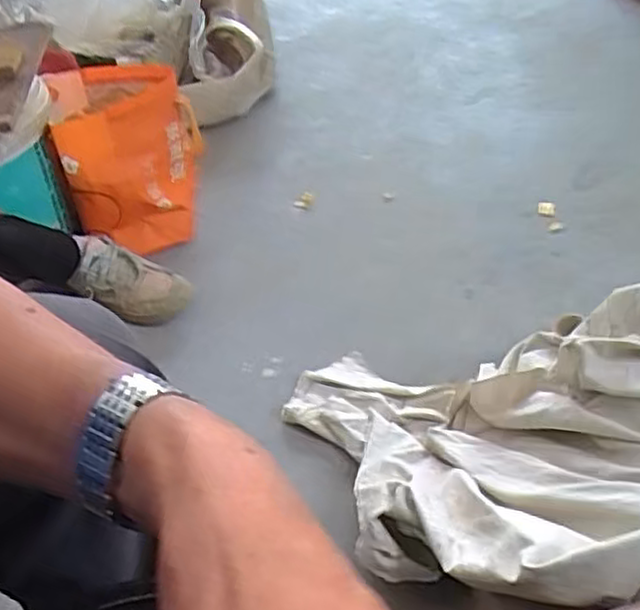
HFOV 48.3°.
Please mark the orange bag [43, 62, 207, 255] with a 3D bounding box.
[{"bbox_3d":[-0.297,-0.239,1.155,0.209,0.236,0.221,-13,42,-8],"label":"orange bag"}]

